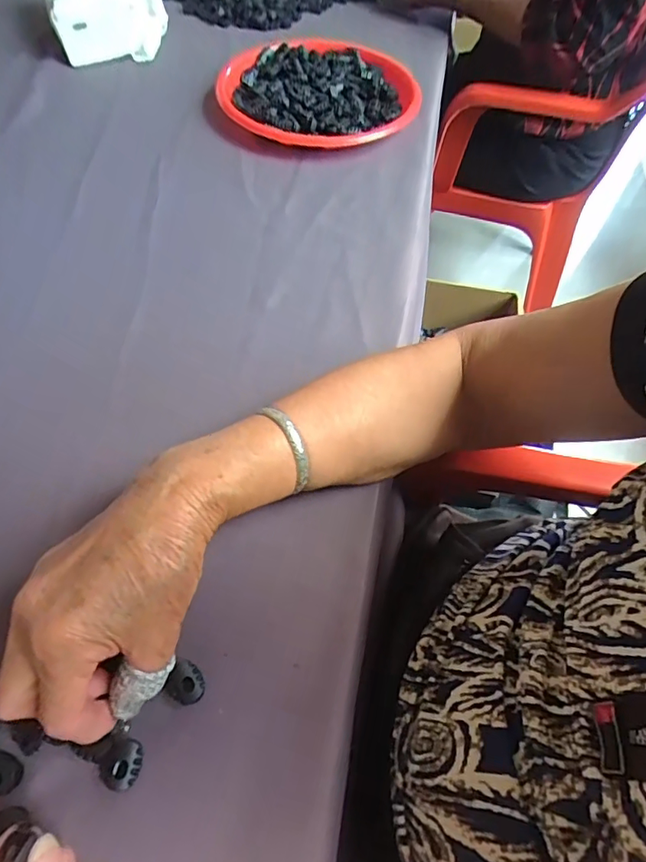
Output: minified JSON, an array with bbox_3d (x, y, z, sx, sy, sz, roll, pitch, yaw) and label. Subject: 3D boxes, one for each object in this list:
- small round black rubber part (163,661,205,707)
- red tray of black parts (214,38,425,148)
[{"bbox_3d":[-0.075,0.138,0.282,0.021,0.007,0.019,26,60,13],"label":"small round black rubber part"},{"bbox_3d":[-0.004,-0.376,0.574,0.202,0.034,0.194,-36,66,-23],"label":"red tray of black parts"}]

